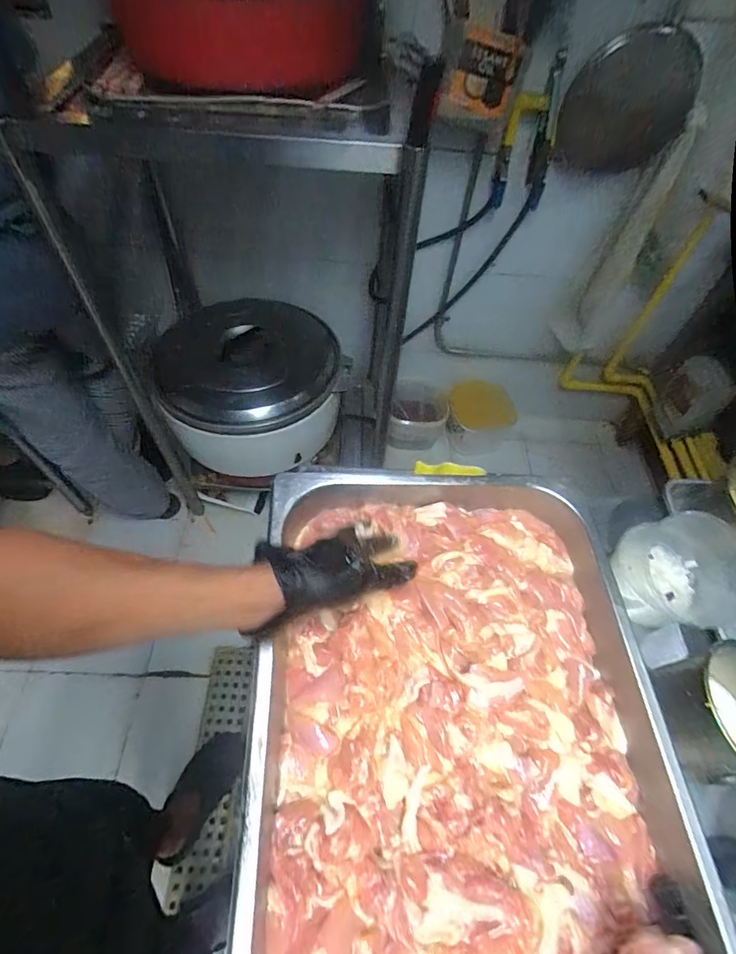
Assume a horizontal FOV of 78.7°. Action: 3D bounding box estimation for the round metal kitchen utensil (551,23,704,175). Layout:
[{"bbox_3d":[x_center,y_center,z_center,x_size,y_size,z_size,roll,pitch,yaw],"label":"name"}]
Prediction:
[{"bbox_3d":[0.524,-0.747,0.909,0.243,0.232,0.024,6,56,0],"label":"round metal kitchen utensil"}]

